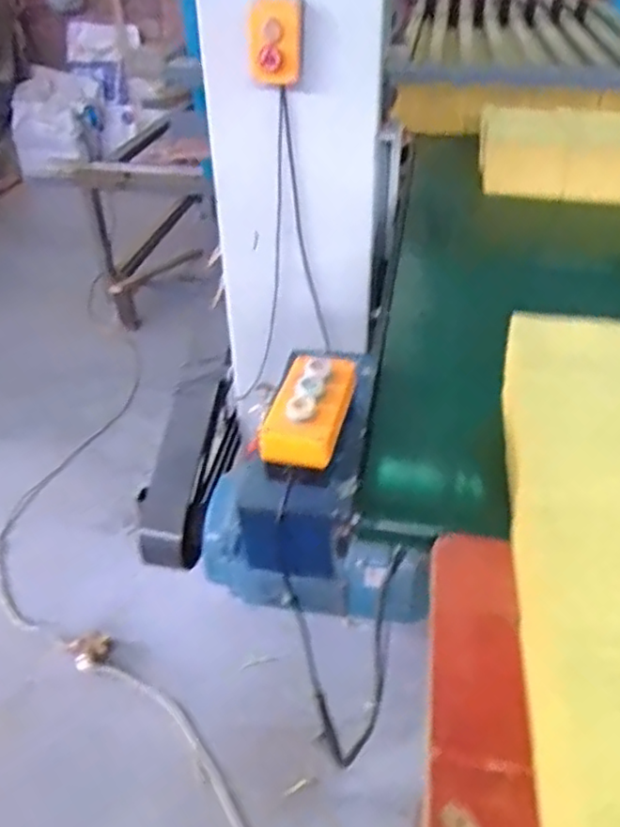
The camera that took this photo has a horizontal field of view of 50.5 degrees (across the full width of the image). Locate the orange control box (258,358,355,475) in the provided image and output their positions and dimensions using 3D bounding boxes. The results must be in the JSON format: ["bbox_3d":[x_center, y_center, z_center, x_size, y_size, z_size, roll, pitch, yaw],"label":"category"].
[{"bbox_3d":[0.005,-0.007,0.718,0.082,0.051,0.141,9,40,13],"label":"orange control box"}]

